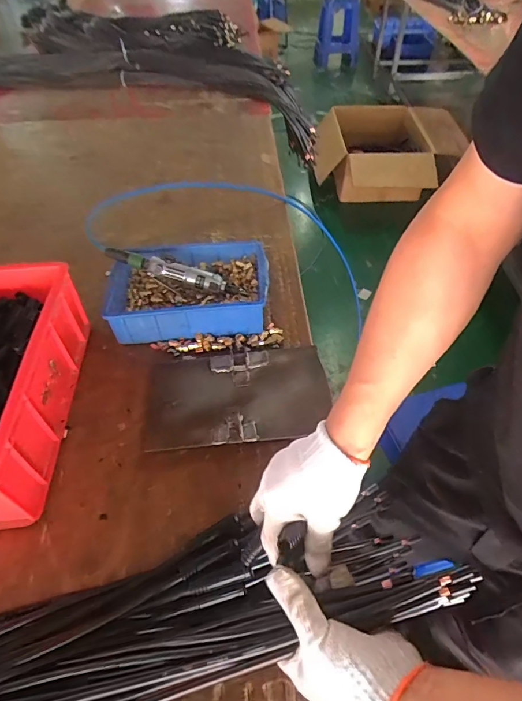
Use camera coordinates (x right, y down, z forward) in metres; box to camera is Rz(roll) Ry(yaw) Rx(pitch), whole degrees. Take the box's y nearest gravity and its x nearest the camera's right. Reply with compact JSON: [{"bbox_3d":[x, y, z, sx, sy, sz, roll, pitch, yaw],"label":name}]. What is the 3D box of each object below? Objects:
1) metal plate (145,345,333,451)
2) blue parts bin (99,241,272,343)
[{"bbox_3d":[-0.039,0.069,0.689,0.295,0.022,0.185,-7,49,-3],"label":"metal plate"},{"bbox_3d":[-0.142,-0.111,0.799,0.304,0.083,0.210,-5,49,-1],"label":"blue parts bin"}]

